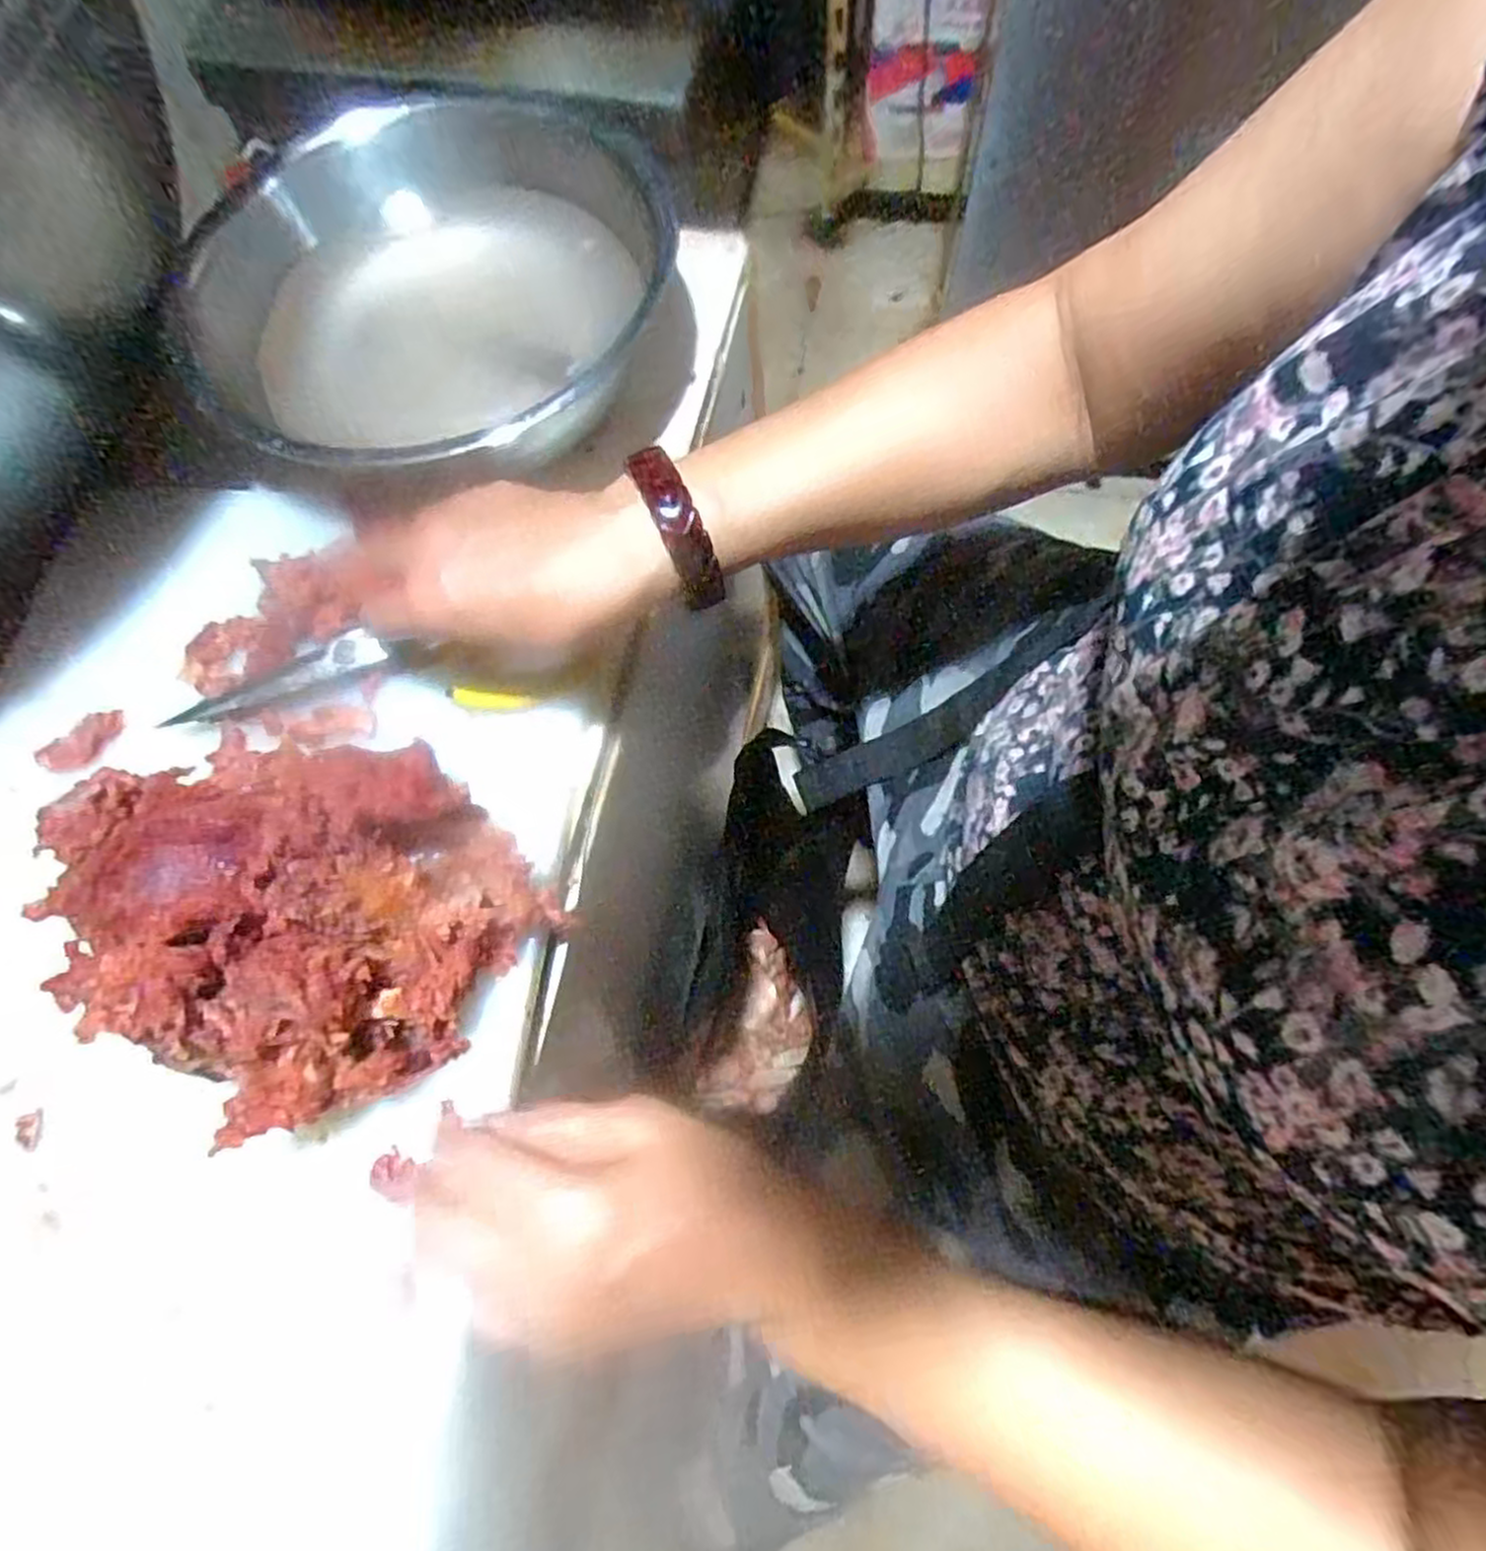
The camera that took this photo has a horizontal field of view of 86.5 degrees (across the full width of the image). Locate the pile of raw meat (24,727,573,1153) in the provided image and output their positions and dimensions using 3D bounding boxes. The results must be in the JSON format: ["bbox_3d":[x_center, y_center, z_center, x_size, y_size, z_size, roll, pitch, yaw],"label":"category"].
[{"bbox_3d":[-0.188,0.042,0.324,0.179,0.092,0.143,38,76,15],"label":"pile of raw meat"}]

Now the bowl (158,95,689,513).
[{"bbox_3d":[-0.163,-0.257,0.450,0.240,0.092,0.239,-1,70,2],"label":"bowl"}]

